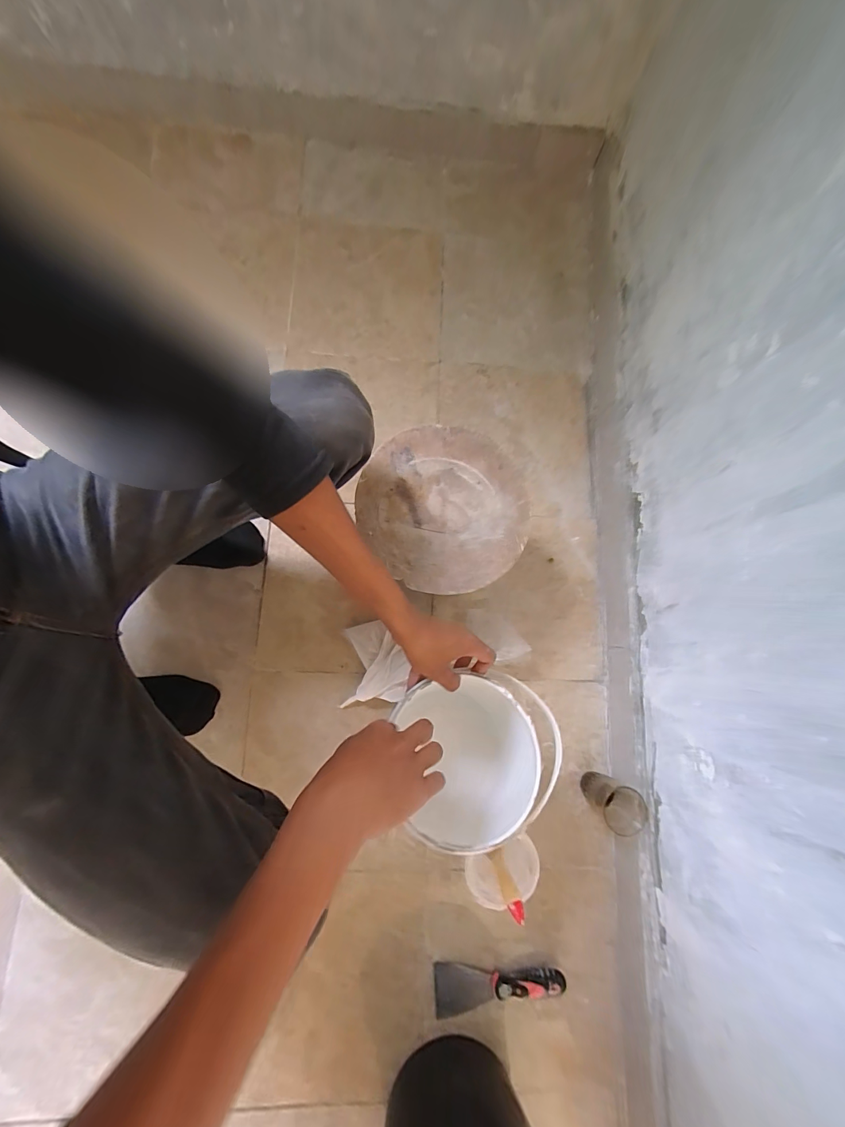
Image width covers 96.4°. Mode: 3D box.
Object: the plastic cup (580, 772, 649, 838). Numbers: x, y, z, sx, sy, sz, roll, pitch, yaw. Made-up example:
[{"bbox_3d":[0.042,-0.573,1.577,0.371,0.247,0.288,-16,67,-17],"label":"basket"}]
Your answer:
[{"bbox_3d":[0.302,0.376,0.600,0.077,0.090,0.066,40,81,3],"label":"plastic cup"}]

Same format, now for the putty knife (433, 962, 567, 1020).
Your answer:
[{"bbox_3d":[0.117,0.642,0.571,0.195,0.023,0.066,-3,79,-1],"label":"putty knife"}]

